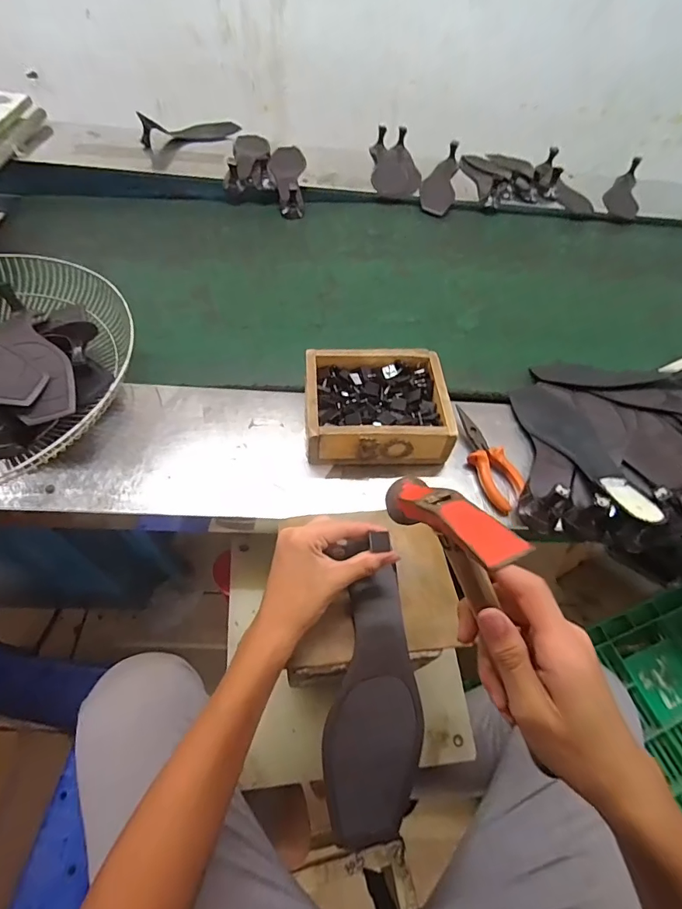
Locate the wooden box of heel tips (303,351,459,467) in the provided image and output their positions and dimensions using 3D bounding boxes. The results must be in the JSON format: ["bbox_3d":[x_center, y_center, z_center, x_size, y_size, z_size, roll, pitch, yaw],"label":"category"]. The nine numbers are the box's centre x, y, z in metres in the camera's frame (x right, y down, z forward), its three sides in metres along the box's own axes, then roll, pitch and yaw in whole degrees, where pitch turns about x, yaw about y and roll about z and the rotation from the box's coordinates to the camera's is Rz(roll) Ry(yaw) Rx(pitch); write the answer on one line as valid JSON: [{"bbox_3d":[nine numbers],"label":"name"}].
[{"bbox_3d":[0.045,-0.062,0.579,0.180,0.071,0.158,0,56,-5],"label":"wooden box of heel tips"}]

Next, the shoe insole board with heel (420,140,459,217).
[{"bbox_3d":[0.227,-0.628,0.992,0.076,0.049,0.233,12,56,3],"label":"shoe insole board with heel"}]

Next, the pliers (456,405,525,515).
[{"bbox_3d":[0.188,0.004,0.565,0.049,0.022,0.150,-15,58,-15],"label":"pliers"}]

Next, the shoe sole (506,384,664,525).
[{"bbox_3d":[0.313,-0.009,0.574,0.073,0.022,0.259,-10,44,-11],"label":"shoe sole"}]

